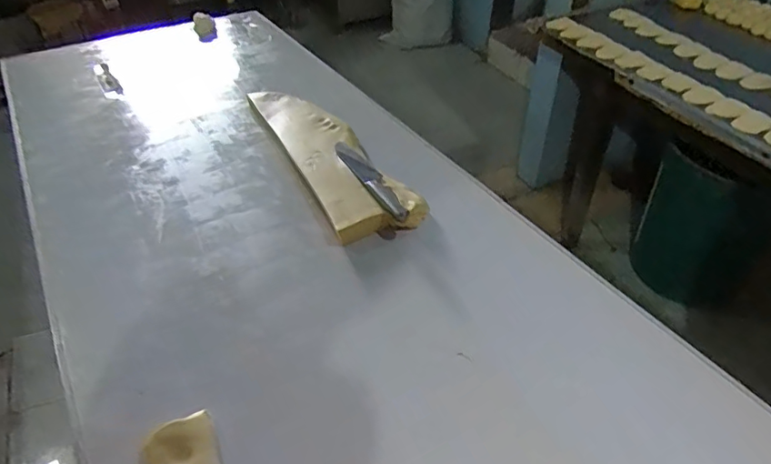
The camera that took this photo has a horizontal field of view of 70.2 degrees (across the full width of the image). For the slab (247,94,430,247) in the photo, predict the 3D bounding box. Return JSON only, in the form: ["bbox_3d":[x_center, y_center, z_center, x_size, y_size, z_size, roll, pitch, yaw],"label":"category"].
[{"bbox_3d":[-0.125,-0.178,1.169,0.175,0.052,0.607,-19,45,-20],"label":"slab"}]

